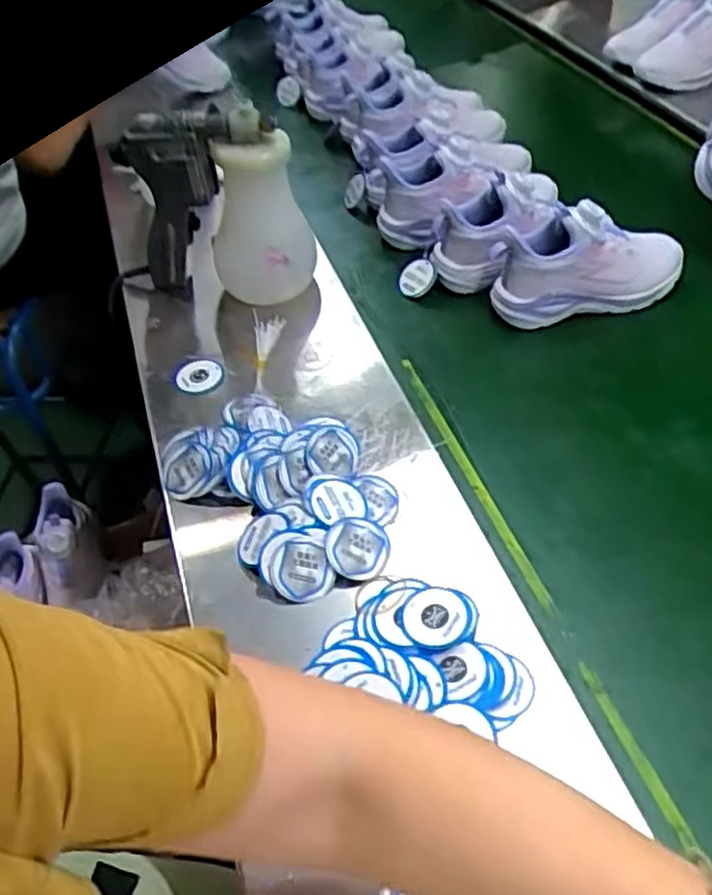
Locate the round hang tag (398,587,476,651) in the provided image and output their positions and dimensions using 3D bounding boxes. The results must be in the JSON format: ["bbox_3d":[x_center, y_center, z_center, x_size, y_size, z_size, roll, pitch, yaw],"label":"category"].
[{"bbox_3d":[0.058,0.120,0.522,0.052,0.009,0.044,-33,62,-19],"label":"round hang tag"}]

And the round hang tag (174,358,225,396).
[{"bbox_3d":[-0.150,-0.071,0.702,0.046,0.007,0.044,-3,48,3],"label":"round hang tag"}]

